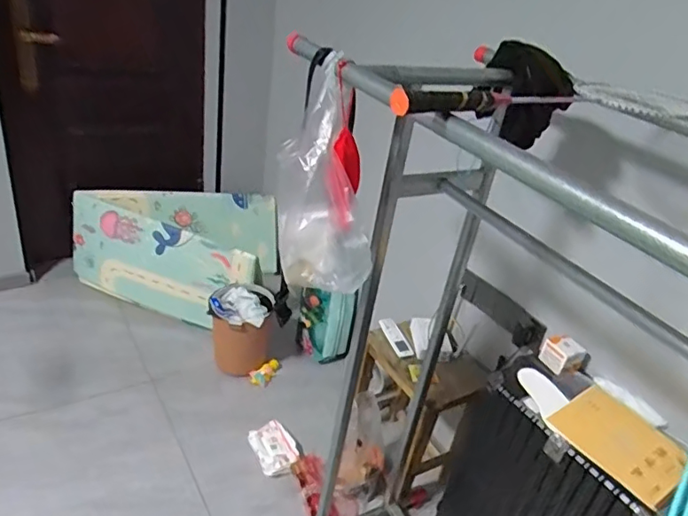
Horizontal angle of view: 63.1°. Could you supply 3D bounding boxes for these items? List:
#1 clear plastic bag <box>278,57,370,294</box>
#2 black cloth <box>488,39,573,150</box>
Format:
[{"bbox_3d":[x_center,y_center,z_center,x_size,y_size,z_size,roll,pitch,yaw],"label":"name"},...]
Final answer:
[{"bbox_3d":[-0.033,-0.119,0.993,0.169,0.368,0.193,4,30,-9],"label":"clear plastic bag"},{"bbox_3d":[0.364,-0.323,1.124,0.159,0.177,0.130,11,30,4],"label":"black cloth"}]

